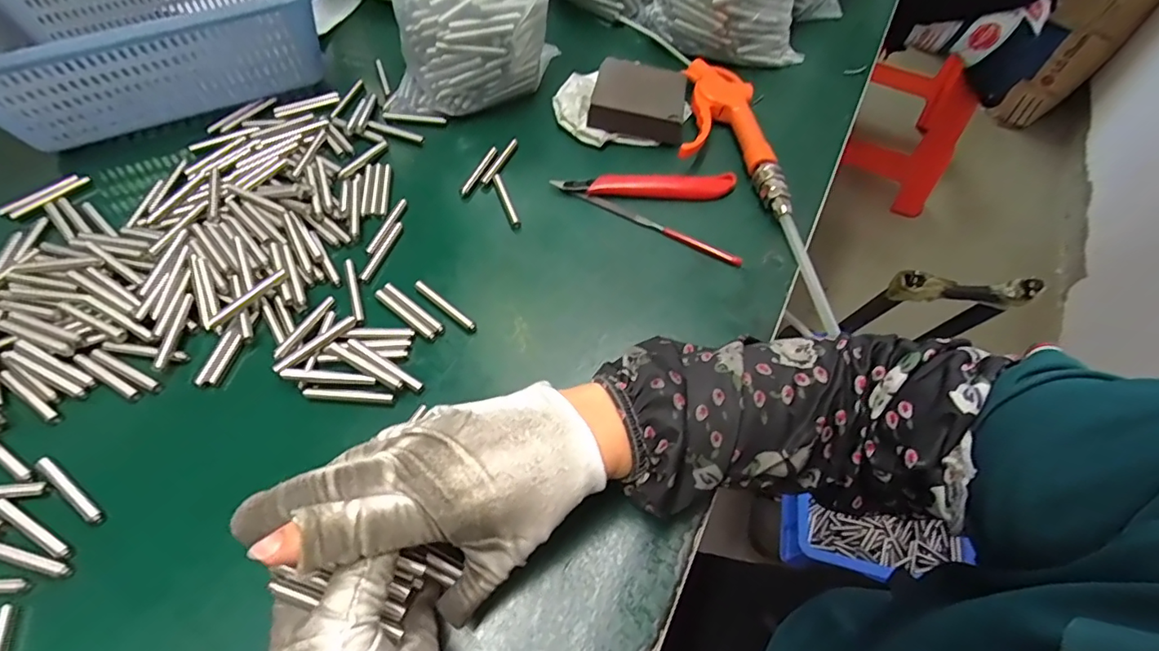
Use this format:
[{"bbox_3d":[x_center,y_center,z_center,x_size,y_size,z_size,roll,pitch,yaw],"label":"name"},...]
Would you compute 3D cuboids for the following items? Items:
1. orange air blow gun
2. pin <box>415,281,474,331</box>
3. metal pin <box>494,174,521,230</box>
[{"bbox_3d":[0.124,-0.163,0.469,0.077,0.035,0.183,0,58,-1],"label":"orange air blow gun"},{"bbox_3d":[-0.096,-0.015,0.386,0.056,0.007,0.008,36,64,20],"label":"pin"},{"bbox_3d":[-0.060,-0.101,0.438,0.007,0.010,0.056,-18,59,-10],"label":"metal pin"}]

